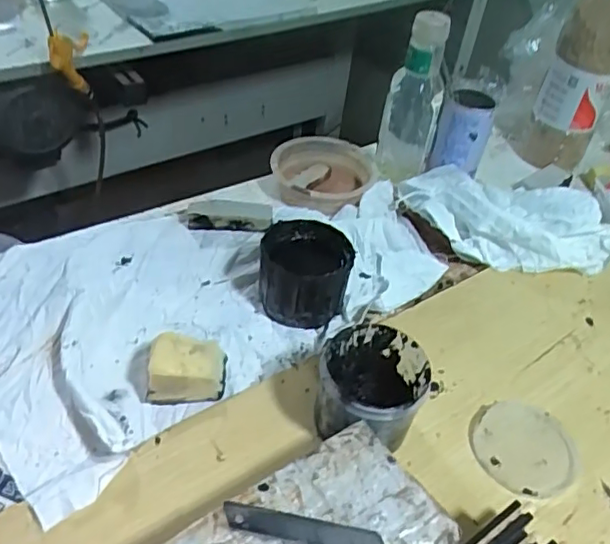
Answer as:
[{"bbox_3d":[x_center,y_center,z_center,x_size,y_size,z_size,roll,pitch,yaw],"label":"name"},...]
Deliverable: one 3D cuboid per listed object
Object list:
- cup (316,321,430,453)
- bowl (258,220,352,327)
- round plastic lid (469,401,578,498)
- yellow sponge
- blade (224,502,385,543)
[{"bbox_3d":[0.050,0.096,0.474,0.078,0.074,0.082,4,44,-4],"label":"cup"},{"bbox_3d":[-0.001,-0.003,0.582,0.082,0.063,0.082,4,44,-4],"label":"bowl"},{"bbox_3d":[0.181,0.143,0.492,0.083,0.012,0.080,4,44,-4],"label":"round plastic lid"},{"bbox_3d":[-0.099,0.079,0.509,0.066,0.039,0.053,-2,44,-9],"label":"yellow sponge"},{"bbox_3d":[0.001,0.154,0.362,0.099,0.004,0.018,10,44,3],"label":"blade"}]

